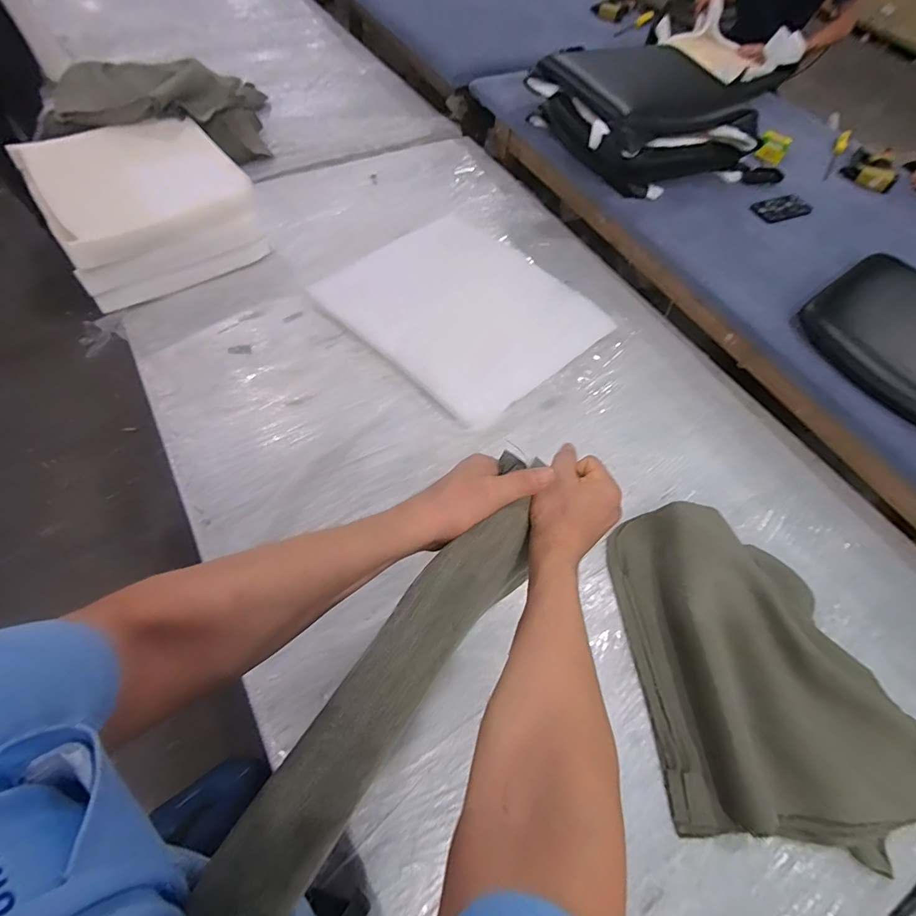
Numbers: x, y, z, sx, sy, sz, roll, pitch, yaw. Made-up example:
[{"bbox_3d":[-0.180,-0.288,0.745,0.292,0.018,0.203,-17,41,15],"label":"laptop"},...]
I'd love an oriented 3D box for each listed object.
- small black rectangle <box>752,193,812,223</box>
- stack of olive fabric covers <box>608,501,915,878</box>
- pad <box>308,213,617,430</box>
[{"bbox_3d":[0.882,-0.675,1.250,0.157,0.014,0.090,-20,62,-15],"label":"small black rectangle"},{"bbox_3d":[0.486,0.314,0.733,0.378,0.093,0.506,-2,59,-5],"label":"stack of olive fabric covers"},{"bbox_3d":[0.021,-0.383,1.153,0.519,0.037,0.575,-39,69,-24],"label":"pad"}]

